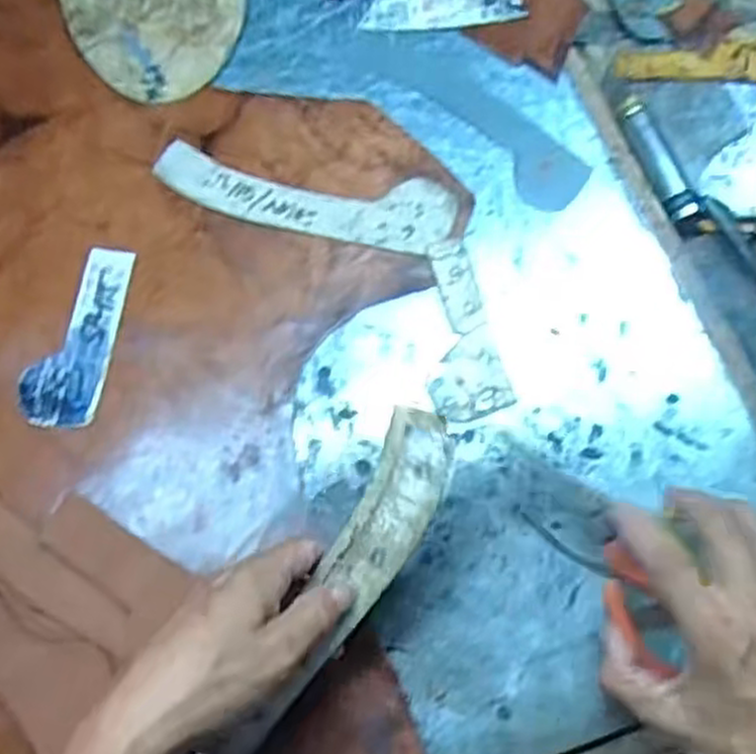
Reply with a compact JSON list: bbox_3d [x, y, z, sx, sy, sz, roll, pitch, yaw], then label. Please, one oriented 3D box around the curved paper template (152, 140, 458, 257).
[{"bbox_3d":[-0.051,-0.126,0.548,0.206,0.005,0.054,12,71,5],"label":"curved paper template"}]

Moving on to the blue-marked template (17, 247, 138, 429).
[{"bbox_3d":[-0.196,-0.028,0.516,0.049,0.006,0.123,8,71,3],"label":"blue-marked template"}]

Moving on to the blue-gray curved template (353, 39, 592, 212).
[{"bbox_3d":[0.066,-0.189,0.570,0.196,0.004,0.048,42,76,14],"label":"blue-gray curved template"}]

